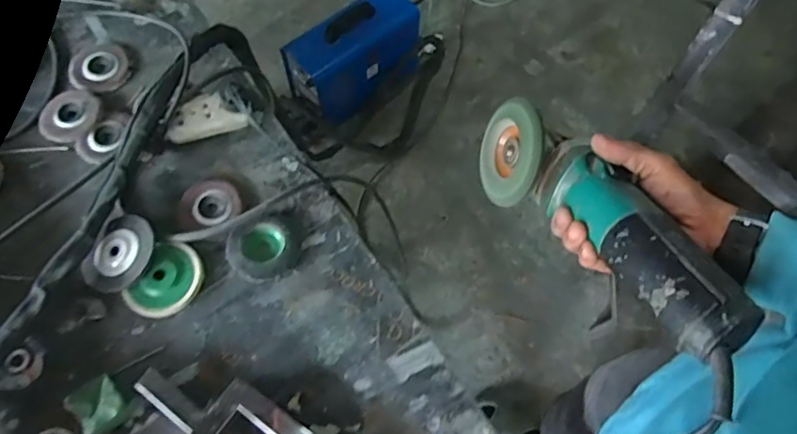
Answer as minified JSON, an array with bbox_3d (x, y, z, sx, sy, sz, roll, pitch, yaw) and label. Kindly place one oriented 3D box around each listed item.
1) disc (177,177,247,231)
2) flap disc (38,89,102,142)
[{"bbox_3d":[-0.253,-0.015,0.722,0.076,0.020,0.080,1,64,-2],"label":"disc"},{"bbox_3d":[-0.469,-0.145,0.762,0.076,0.011,0.082,1,64,-2],"label":"flap disc"}]

